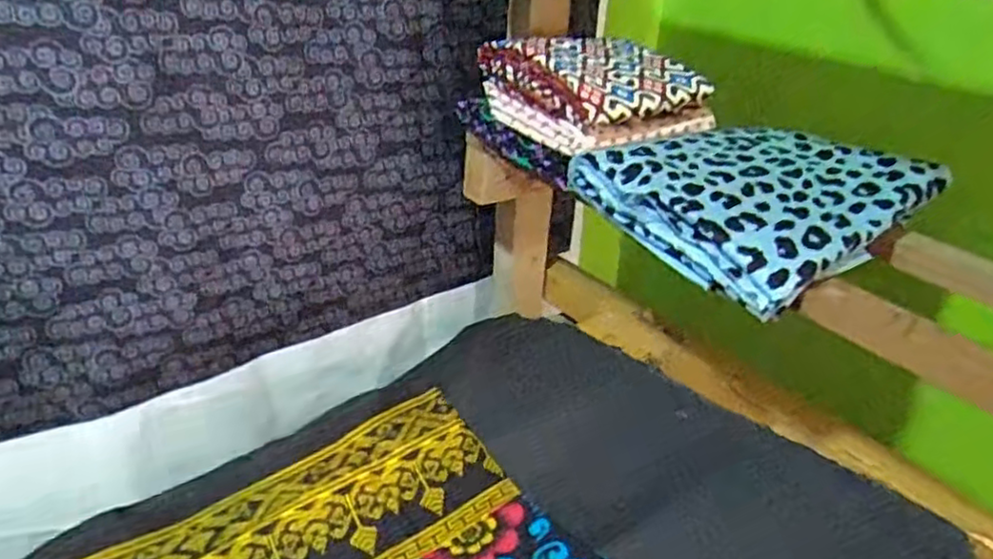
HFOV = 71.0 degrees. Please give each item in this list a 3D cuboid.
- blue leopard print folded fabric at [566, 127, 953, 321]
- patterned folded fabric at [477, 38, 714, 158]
[{"bbox_3d":[0.225,-0.075,0.593,0.266,0.048,0.197,-20,37,-36],"label":"blue leopard print folded fabric"},{"bbox_3d":[0.100,-0.189,0.676,0.174,0.061,0.161,-19,37,-35],"label":"patterned folded fabric"}]

